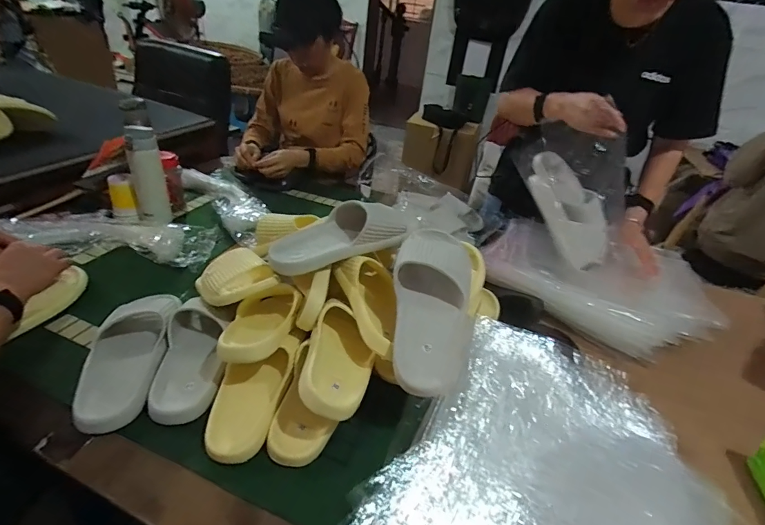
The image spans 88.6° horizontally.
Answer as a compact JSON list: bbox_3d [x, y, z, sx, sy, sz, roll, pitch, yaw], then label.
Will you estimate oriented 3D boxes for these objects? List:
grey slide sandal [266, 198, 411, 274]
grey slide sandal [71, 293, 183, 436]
[{"bbox_3d":[-0.058,-0.057,0.662,0.274,0.076,0.099,-13,39,-28],"label":"grey slide sandal"},{"bbox_3d":[-0.386,0.125,0.593,0.106,0.067,0.251,1,35,-10],"label":"grey slide sandal"}]

